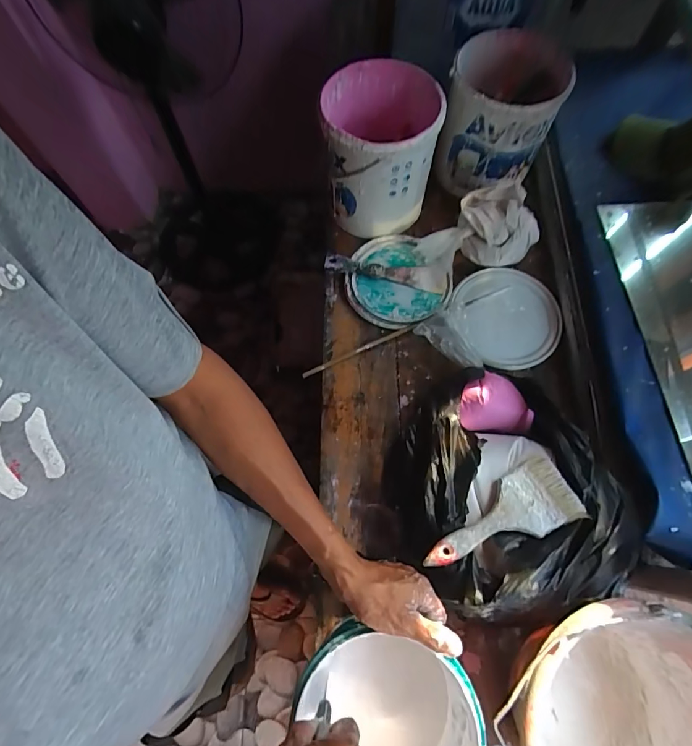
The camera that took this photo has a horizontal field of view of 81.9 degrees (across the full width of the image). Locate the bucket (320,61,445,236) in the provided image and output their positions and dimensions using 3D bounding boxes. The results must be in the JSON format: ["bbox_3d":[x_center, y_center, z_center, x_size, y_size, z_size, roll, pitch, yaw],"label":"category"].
[{"bbox_3d":[0.054,-0.360,0.657,0.172,0.176,0.188,-2,69,1],"label":"bucket"}]

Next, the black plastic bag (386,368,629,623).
[{"bbox_3d":[0.213,0.140,0.504,0.298,0.130,0.306,16,70,7],"label":"black plastic bag"}]

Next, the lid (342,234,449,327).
[{"bbox_3d":[0.091,-0.161,0.673,0.169,0.023,0.181,0,69,1],"label":"lid"}]

